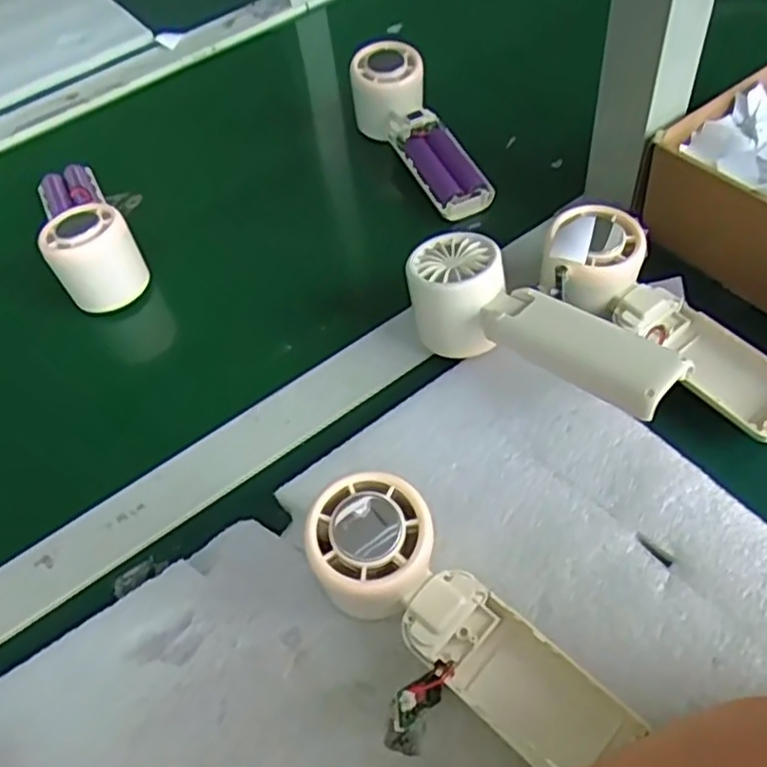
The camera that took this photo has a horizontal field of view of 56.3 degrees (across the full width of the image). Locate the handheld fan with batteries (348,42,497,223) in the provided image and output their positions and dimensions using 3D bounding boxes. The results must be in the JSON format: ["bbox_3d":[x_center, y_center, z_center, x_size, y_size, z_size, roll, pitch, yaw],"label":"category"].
[{"bbox_3d":[0.028,-0.188,0.549,0.045,0.057,0.162,-23,68,-17],"label":"handheld fan with batteries"}]

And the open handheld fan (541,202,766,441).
[{"bbox_3d":[0.156,-0.035,0.399,0.165,0.035,0.061,43,62,15],"label":"open handheld fan"}]

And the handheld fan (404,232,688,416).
[{"bbox_3d":[0.081,-0.024,0.397,0.162,0.060,0.052,36,66,28],"label":"handheld fan"}]

